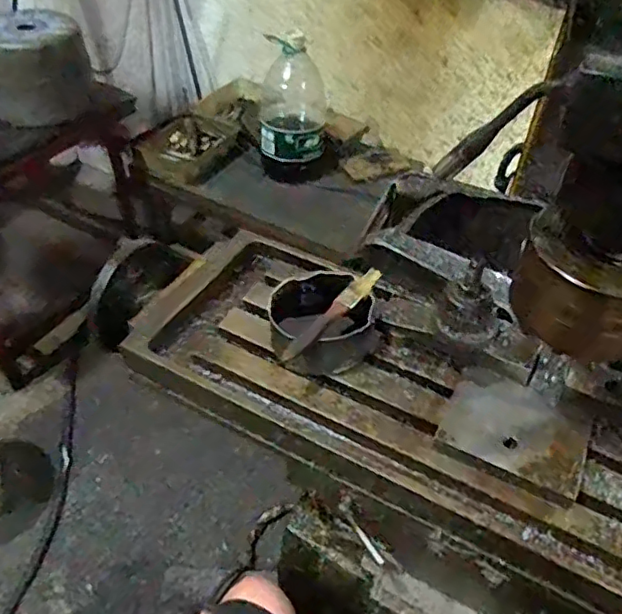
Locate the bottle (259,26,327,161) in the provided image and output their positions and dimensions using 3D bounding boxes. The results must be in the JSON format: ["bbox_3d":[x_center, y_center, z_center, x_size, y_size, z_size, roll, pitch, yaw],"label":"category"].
[{"bbox_3d":[-0.045,-0.554,1.515,0.175,0.287,0.199,0,46,-3],"label":"bottle"}]

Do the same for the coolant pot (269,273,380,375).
[{"bbox_3d":[0.010,0.019,0.612,0.106,0.056,0.105,1,46,-1],"label":"coolant pot"}]

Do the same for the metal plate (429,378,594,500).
[{"bbox_3d":[0.193,0.113,0.546,0.127,0.012,0.096,22,49,17],"label":"metal plate"}]

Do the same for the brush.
[{"bbox_3d":[0.022,0.006,0.591,0.020,0.023,0.143,35,54,27],"label":"brush"}]

